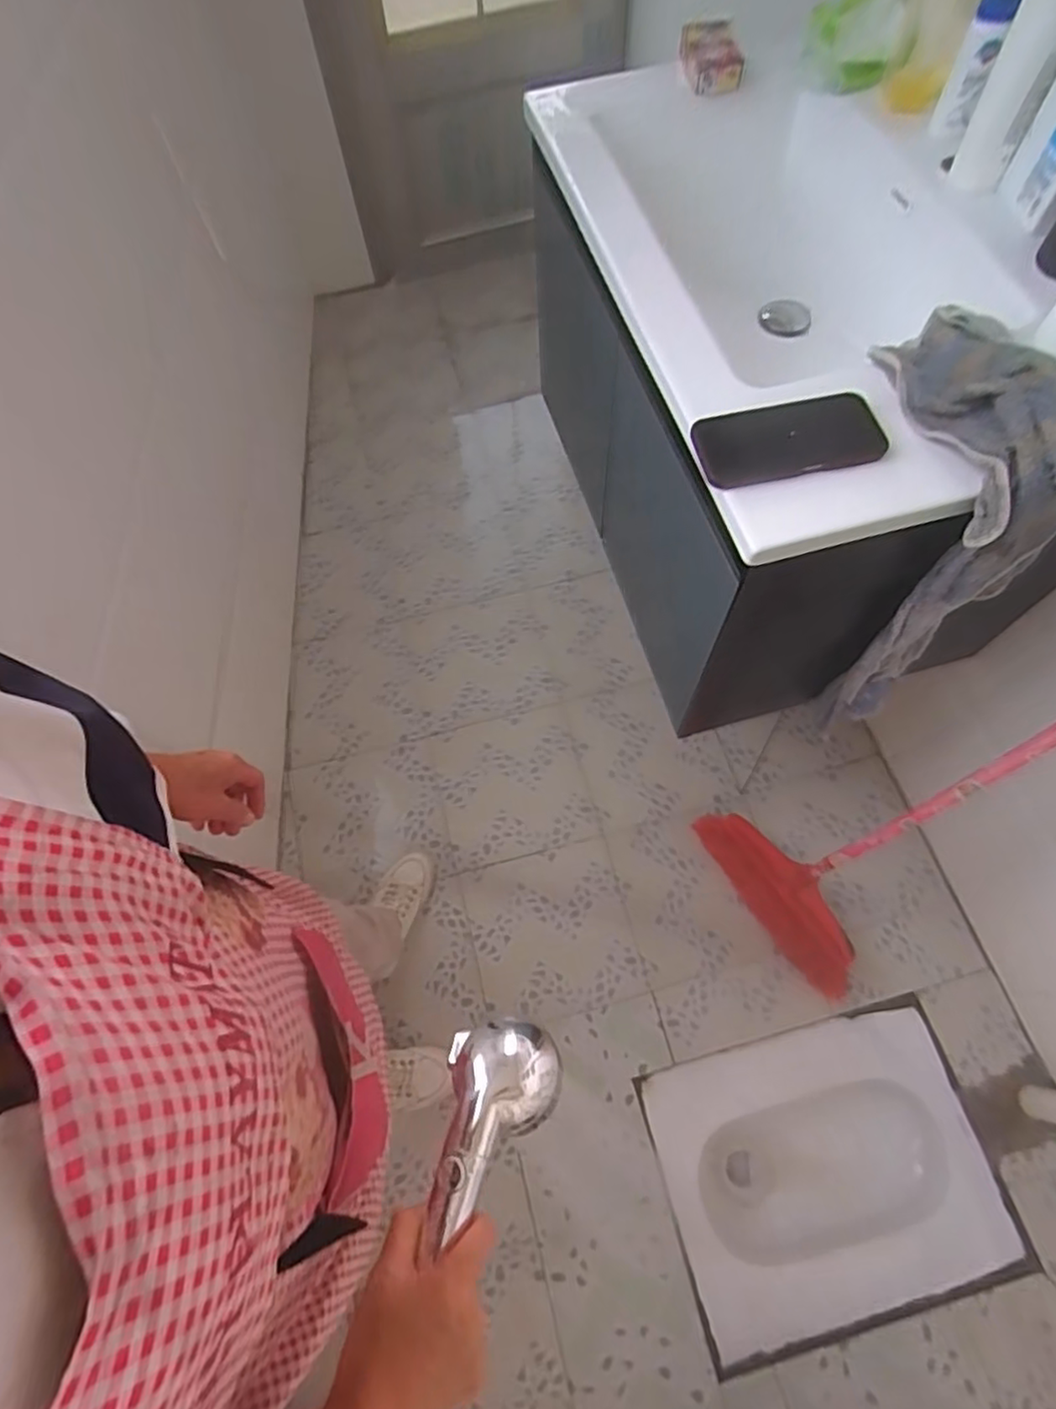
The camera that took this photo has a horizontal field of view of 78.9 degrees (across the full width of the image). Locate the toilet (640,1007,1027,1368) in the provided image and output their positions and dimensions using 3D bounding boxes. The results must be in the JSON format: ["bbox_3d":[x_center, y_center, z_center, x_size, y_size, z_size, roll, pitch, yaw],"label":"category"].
[{"bbox_3d":[0.493,0.786,1.108,0.514,0.122,0.393,-15,68,-3],"label":"toilet"}]

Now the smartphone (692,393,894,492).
[{"bbox_3d":[0.236,-0.238,0.575,0.157,0.004,0.075,-9,67,-1],"label":"smartphone"}]

